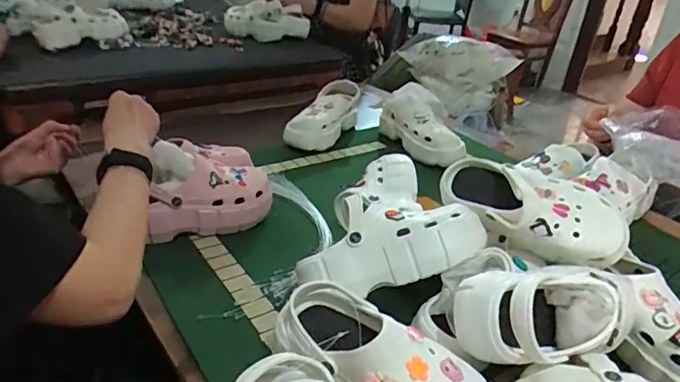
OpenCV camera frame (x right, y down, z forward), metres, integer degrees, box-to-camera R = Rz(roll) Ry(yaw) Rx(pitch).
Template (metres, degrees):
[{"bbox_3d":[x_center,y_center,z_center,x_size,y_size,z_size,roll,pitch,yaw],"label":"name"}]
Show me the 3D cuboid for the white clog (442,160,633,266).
[{"bbox_3d":[0.253,0.032,0.695,0.240,0.088,0.105,16,30,19],"label":"white clog"}]

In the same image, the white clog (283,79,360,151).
[{"bbox_3d":[-0.030,-0.196,1.276,0.105,0.097,0.263,16,30,18],"label":"white clog"}]

